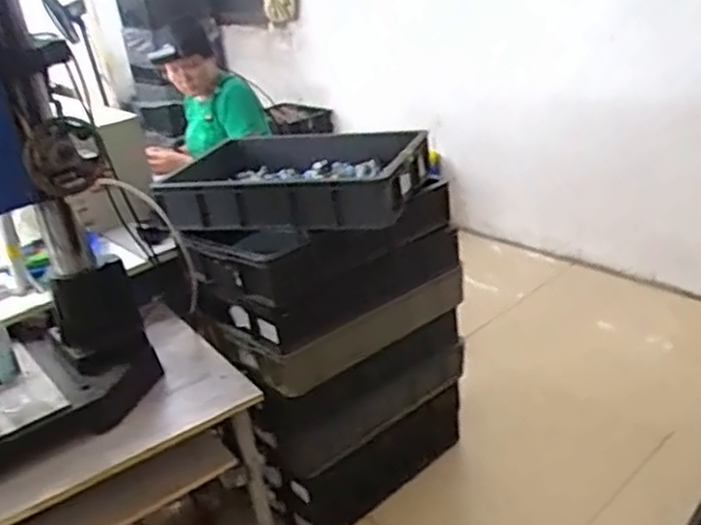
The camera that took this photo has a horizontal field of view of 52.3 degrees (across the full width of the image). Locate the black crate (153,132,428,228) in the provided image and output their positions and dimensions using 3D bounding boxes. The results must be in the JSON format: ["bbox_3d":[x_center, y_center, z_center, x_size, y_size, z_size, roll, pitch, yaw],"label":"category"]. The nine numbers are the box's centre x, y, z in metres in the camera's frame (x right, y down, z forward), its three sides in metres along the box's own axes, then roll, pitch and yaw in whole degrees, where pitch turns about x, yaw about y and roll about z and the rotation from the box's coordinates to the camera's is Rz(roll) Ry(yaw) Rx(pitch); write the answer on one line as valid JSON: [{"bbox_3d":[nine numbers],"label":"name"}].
[{"bbox_3d":[-0.143,-0.195,1.731,0.629,0.120,0.368,-1,27,13],"label":"black crate"}]

